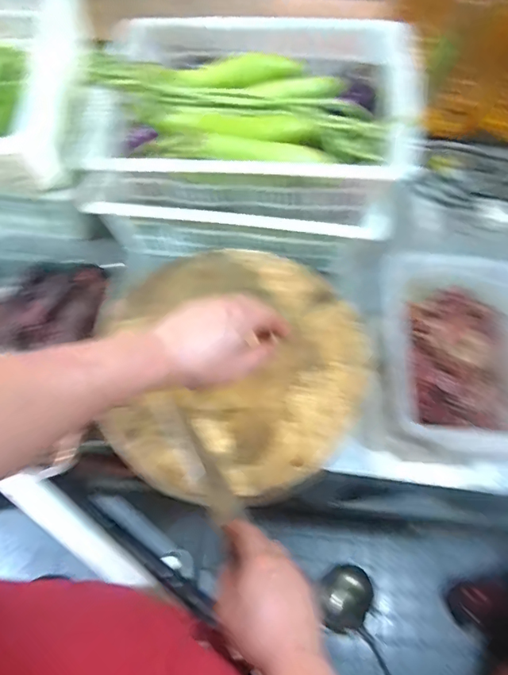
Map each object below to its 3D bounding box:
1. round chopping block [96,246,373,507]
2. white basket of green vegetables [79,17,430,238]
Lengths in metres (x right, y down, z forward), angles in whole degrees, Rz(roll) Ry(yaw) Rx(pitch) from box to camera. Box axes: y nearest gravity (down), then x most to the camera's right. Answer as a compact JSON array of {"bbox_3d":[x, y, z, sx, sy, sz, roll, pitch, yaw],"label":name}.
[{"bbox_3d":[-0.030,0.037,0.750,0.404,0.049,0.404,0,60,-1],"label":"round chopping block"},{"bbox_3d":[-0.008,-0.370,0.838,0.531,0.188,0.395,5,60,2],"label":"white basket of green vegetables"}]

